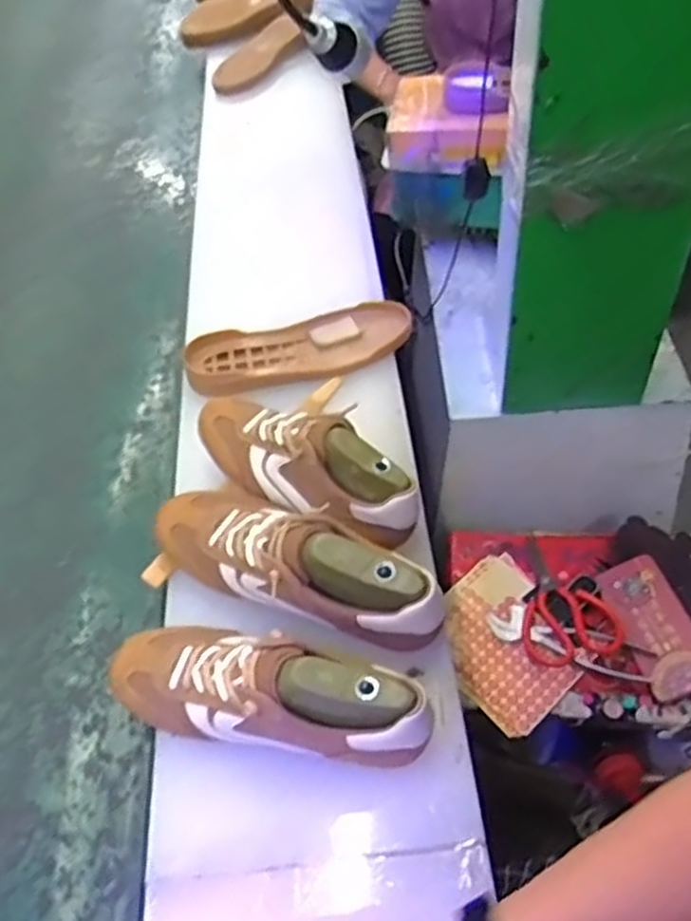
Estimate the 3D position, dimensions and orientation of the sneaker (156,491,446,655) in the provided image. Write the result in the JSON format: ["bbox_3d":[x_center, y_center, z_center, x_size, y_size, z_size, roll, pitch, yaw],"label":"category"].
[{"bbox_3d":[-0.043,0.073,0.630,0.266,0.086,0.095,19,56,20],"label":"sneaker"}]

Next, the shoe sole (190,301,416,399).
[{"bbox_3d":[-0.052,-0.133,0.851,0.255,0.031,0.078,-14,51,-5],"label":"shoe sole"}]

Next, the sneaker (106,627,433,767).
[{"bbox_3d":[-0.063,0.165,0.559,0.254,0.077,0.085,8,53,13],"label":"sneaker"}]

